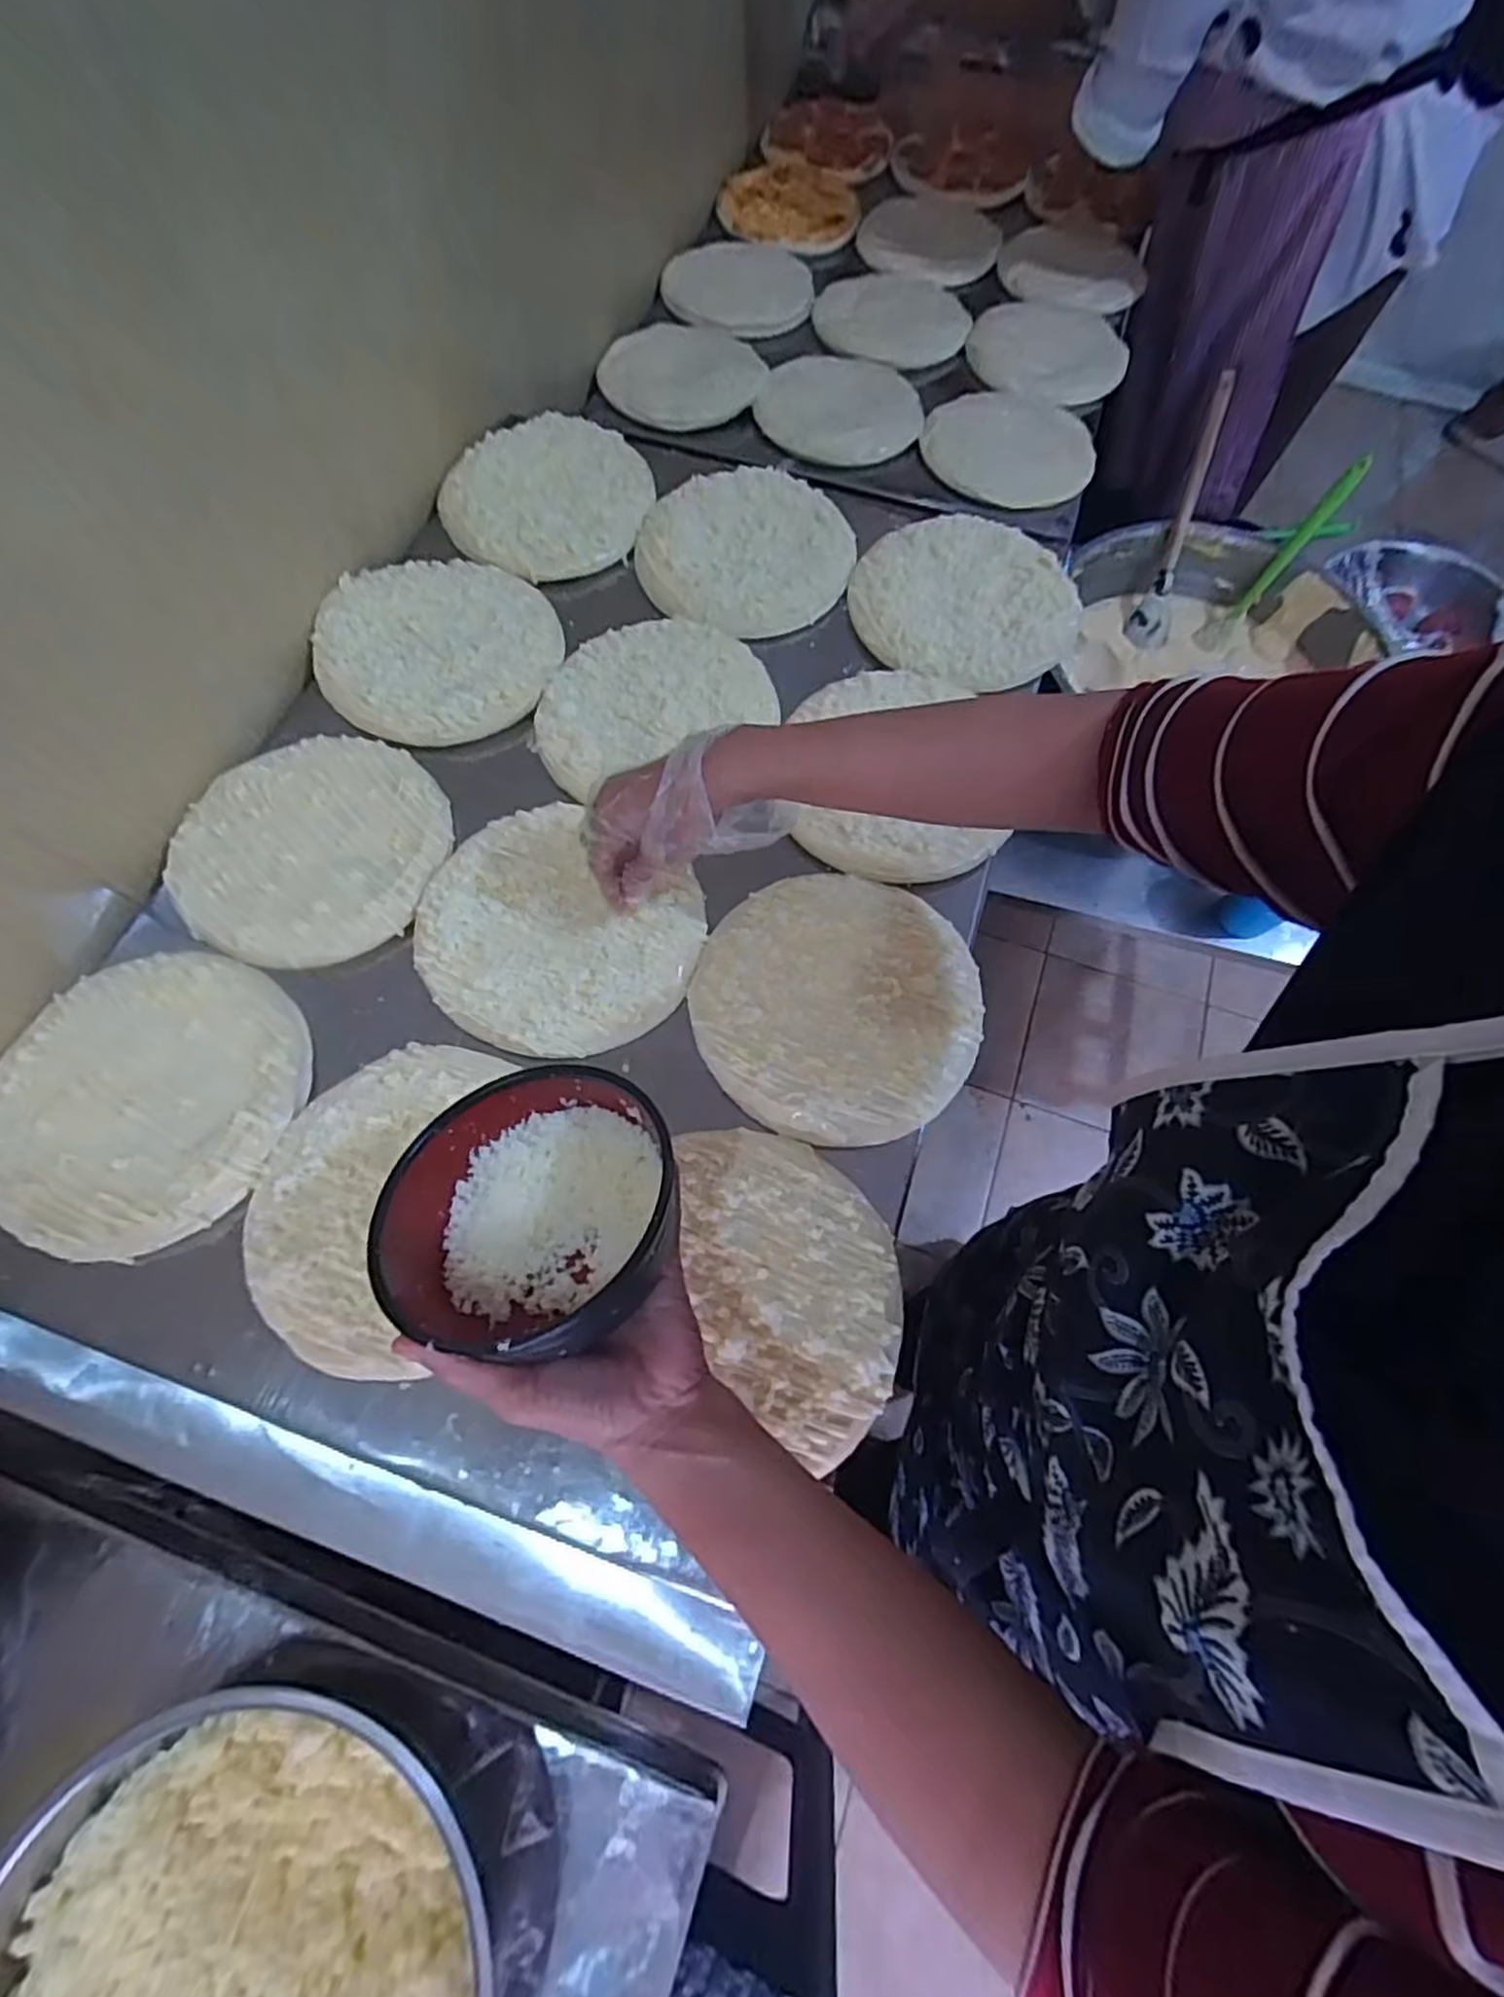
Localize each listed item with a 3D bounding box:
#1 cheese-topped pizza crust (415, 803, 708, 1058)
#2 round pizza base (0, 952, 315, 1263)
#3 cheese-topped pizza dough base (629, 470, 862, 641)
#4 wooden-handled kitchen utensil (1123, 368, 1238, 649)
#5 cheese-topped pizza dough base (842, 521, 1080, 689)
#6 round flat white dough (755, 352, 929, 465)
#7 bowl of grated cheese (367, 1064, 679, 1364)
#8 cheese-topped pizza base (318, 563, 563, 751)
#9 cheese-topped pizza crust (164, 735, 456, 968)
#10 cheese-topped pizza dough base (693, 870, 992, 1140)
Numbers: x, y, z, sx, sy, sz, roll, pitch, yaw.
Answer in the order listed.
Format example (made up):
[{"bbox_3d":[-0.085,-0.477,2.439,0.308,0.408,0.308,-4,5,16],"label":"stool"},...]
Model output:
[{"bbox_3d":[-0.142,-0.049,0.563,0.199,0.015,0.177,22,68,7],"label":"cheese-topped pizza crust"},{"bbox_3d":[-0.401,0.064,0.505,0.187,0.019,0.195,1,67,-1],"label":"round pizza base"},{"bbox_3d":[-0.006,-0.424,0.711,0.192,0.013,0.193,1,67,-1],"label":"cheese-topped pizza dough base"},{"bbox_3d":[0.492,-0.549,0.880,0.050,0.262,0.030,1,41,-1],"label":"wooden-handled kitchen utensil"},{"bbox_3d":[0.192,-0.356,0.687,0.185,0.030,0.181,1,67,-1],"label":"cheese-topped pizza dough base"},{"bbox_3d":[0.109,-0.715,0.919,0.190,0.035,0.188,1,67,-1],"label":"round flat white dough"},{"bbox_3d":[-0.108,0.100,0.380,0.126,0.063,0.137,1,67,-1],"label":"bowl of grated cheese"},{"bbox_3d":[-0.273,-0.309,0.666,0.201,0.025,0.192,1,67,-1],"label":"cheese-topped pizza base"},{"bbox_3d":[-0.335,-0.119,0.584,0.186,0.016,0.194,1,67,-1],"label":"cheese-topped pizza crust"},{"bbox_3d":[0.059,-0.001,0.536,0.197,0.013,0.193,13,67,4],"label":"cheese-topped pizza dough base"}]

